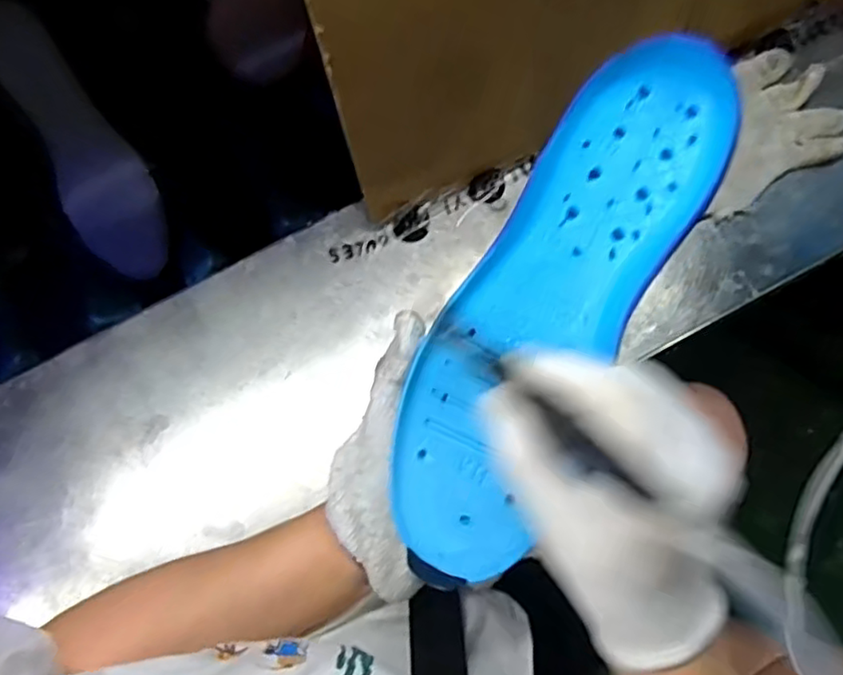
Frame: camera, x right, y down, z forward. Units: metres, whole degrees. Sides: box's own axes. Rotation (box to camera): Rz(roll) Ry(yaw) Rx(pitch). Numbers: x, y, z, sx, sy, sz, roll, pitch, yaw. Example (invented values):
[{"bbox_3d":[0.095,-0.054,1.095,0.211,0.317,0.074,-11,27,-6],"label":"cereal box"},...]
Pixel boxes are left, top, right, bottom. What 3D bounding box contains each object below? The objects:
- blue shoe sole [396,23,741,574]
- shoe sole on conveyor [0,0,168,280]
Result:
[{"bbox_3d":[0.065,-0.014,0.322,0.092,0.036,0.274,30,94,9],"label":"blue shoe sole"},{"bbox_3d":[-0.345,-0.196,0.640,0.083,0.029,0.294,-31,94,-6],"label":"shoe sole on conveyor"}]

